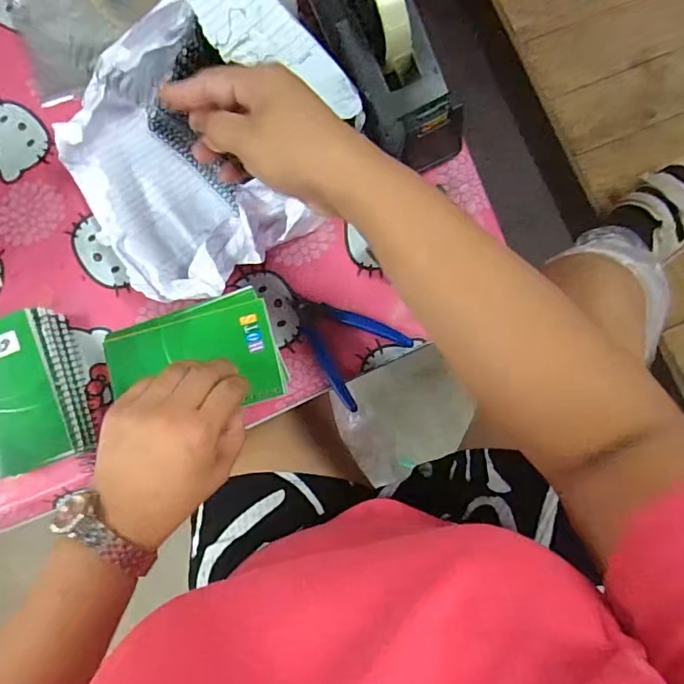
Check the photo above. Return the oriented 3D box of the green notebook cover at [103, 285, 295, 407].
[{"bbox_3d":[-0.117,0.013,0.413,0.131,0.018,0.094,-16,78,-1],"label":"green notebook cover"}]

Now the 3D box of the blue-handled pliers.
[{"bbox_3d":[-0.004,-0.005,0.482,0.112,0.012,0.082,43,85,4],"label":"blue-handled pliers"}]

